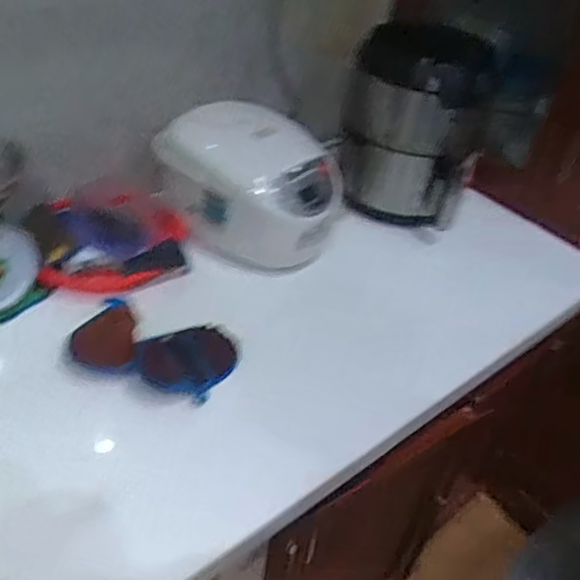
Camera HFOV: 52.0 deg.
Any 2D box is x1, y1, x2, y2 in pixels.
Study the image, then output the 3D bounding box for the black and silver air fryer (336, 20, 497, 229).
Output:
[{"bbox_3d":[0.210,-0.292,1.063,0.222,0.319,0.222,14,39,9],"label":"black and silver air fryer"}]

